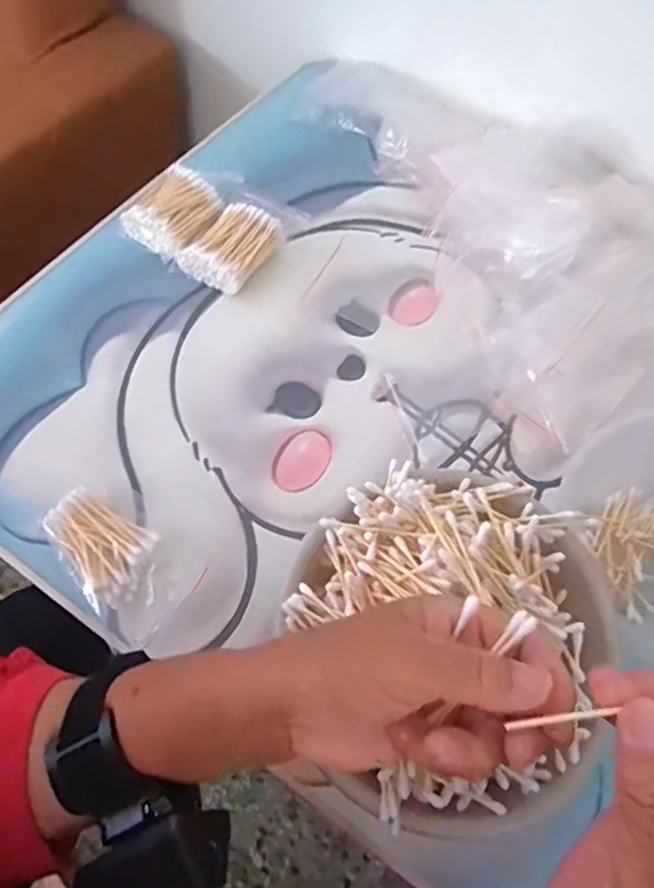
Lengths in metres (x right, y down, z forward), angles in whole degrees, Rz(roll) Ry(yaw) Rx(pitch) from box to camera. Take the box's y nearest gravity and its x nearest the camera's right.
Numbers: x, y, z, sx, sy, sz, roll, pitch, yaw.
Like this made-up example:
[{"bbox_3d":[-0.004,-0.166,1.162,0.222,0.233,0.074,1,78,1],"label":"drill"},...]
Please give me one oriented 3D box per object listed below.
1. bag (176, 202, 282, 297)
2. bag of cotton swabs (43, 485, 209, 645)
[{"bbox_3d":[-0.079,-0.164,0.501,0.060,0.035,0.076,33,67,12],"label":"bag"},{"bbox_3d":[-0.138,0.077,0.393,0.105,0.019,0.061,32,68,12],"label":"bag of cotton swabs"}]

